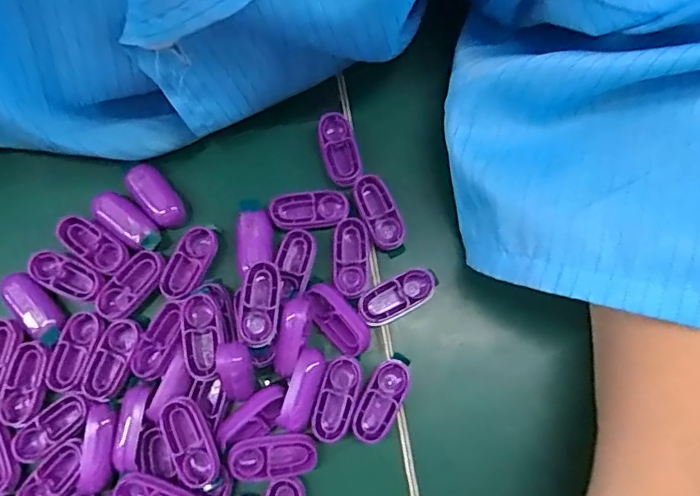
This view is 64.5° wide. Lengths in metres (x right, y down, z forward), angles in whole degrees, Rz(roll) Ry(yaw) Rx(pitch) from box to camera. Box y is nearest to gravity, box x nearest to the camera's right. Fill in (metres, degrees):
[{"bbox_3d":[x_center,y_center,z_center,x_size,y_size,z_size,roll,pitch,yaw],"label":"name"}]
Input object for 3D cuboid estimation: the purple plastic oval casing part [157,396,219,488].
[{"bbox_3d":[-0.062,0.074,0.215,0.015,0.010,0.033,-24,78,-3],"label":"purple plastic oval casing part"}]

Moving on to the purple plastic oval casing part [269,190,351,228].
[{"bbox_3d":[-0.018,-0.017,0.244,0.034,0.007,0.014,-6,78,0],"label":"purple plastic oval casing part"}]

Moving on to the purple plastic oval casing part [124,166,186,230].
[{"bbox_3d":[-0.087,-0.023,0.250,0.015,0.011,0.031,-40,80,-7],"label":"purple plastic oval casing part"}]

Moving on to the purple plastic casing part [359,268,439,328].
[{"bbox_3d":[0.021,0.021,0.237,0.034,0.008,0.016,-29,79,-5],"label":"purple plastic casing part"}]

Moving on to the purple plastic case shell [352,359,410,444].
[{"bbox_3d":[0.013,0.062,0.227,0.015,0.011,0.033,27,80,7],"label":"purple plastic case shell"}]

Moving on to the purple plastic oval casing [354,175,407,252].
[{"bbox_3d":[0.013,-0.016,0.244,0.015,0.007,0.034,-22,78,-3],"label":"purple plastic oval casing"}]

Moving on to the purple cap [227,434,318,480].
[{"bbox_3d":[-0.030,0.082,0.217,0.033,0.005,0.016,-2,78,1],"label":"purple cap"}]

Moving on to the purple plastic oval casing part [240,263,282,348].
[{"bbox_3d":[-0.036,0.023,0.226,0.016,0.012,0.033,0,78,1],"label":"purple plastic oval casing part"}]

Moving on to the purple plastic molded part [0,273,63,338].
[{"bbox_3d":[-0.137,0.024,0.235,0.015,0.004,0.028,-35,79,-6],"label":"purple plastic molded part"}]

